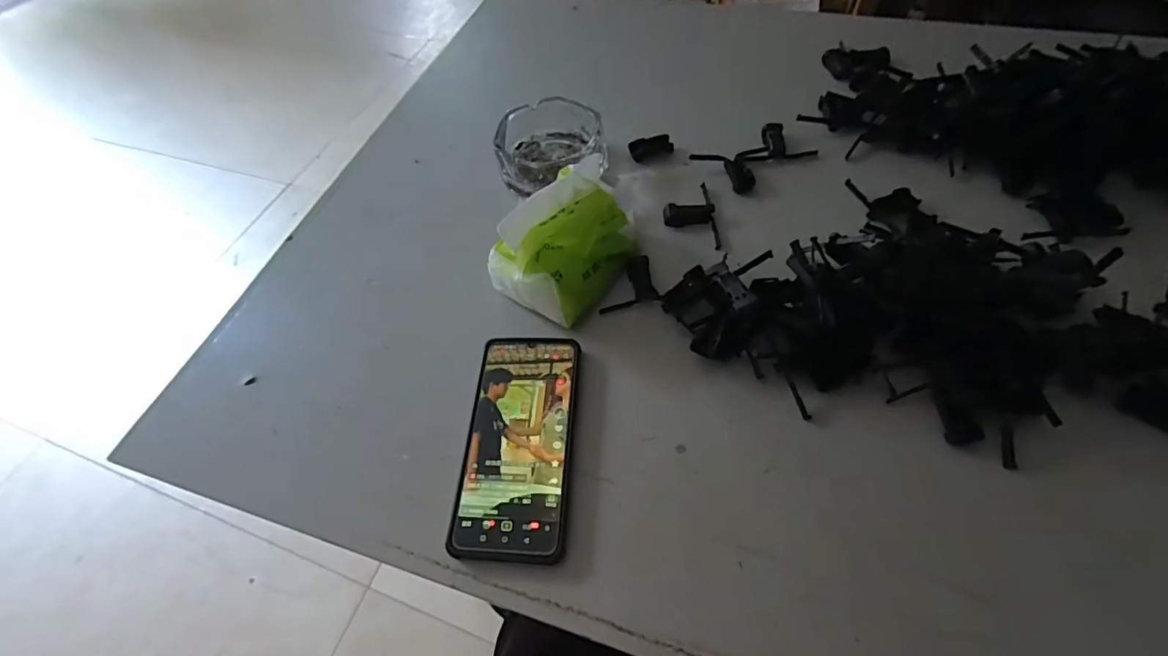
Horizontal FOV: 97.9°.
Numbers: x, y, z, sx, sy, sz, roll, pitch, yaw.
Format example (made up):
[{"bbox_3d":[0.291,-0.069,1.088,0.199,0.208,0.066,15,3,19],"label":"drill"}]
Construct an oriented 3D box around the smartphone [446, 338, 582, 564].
[{"bbox_3d":[-0.048,0.084,0.385,0.080,0.013,0.167,1,58,6],"label":"smartphone"}]

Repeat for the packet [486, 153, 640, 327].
[{"bbox_3d":[-0.007,-0.070,0.431,0.069,0.089,0.140,38,68,25],"label":"packet"}]

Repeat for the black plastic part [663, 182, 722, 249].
[{"bbox_3d":[0.102,-0.112,0.494,0.048,0.014,0.080,-5,58,2],"label":"black plastic part"}]

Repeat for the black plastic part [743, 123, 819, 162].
[{"bbox_3d":[0.204,-0.199,0.544,0.077,0.013,0.045,-9,57,-1],"label":"black plastic part"}]

